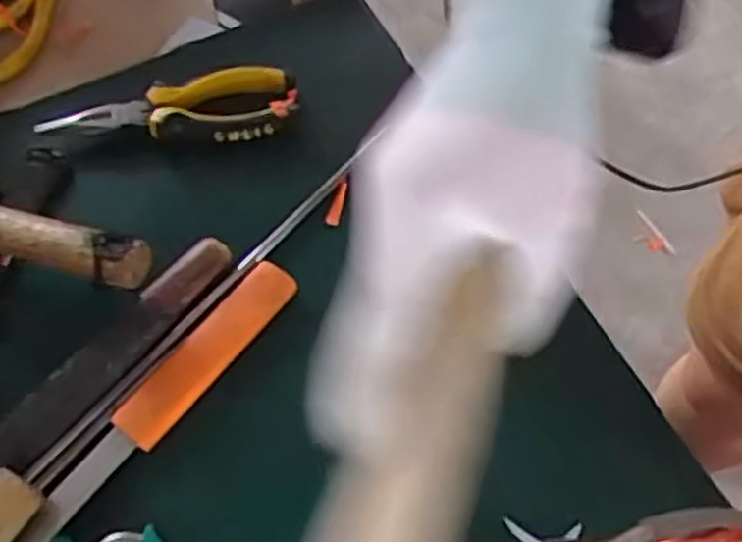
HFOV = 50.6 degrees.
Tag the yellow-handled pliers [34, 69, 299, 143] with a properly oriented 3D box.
[{"bbox_3d":[-0.124,-0.099,0.491,0.153,0.015,0.050,-8,62,-8],"label":"yellow-handled pliers"}]

